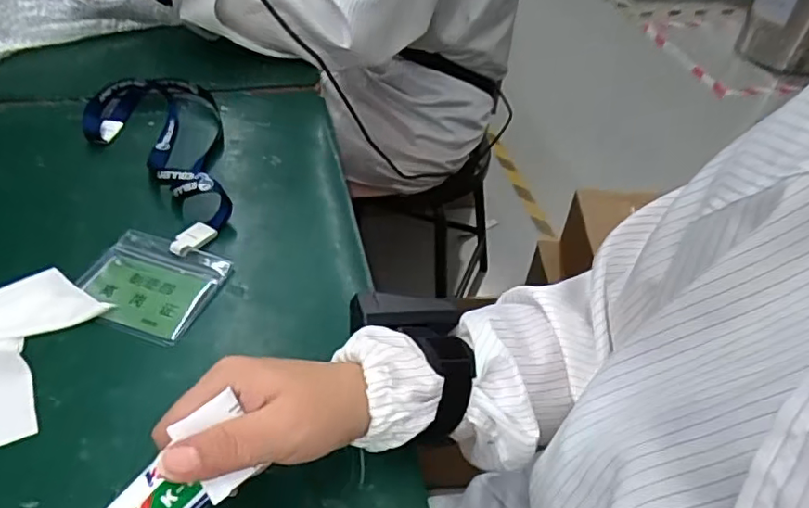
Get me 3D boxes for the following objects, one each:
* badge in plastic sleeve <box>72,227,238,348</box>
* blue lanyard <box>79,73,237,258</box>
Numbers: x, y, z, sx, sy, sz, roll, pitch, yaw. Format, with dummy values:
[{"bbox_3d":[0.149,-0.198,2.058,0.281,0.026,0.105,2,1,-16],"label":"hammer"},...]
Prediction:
[{"bbox_3d":[-0.193,0.021,0.444,0.097,0.004,0.085,17,45,10],"label":"badge in plastic sleeve"},{"bbox_3d":[-0.229,-0.094,0.537,0.122,0.033,0.245,-8,46,-15],"label":"blue lanyard"}]

